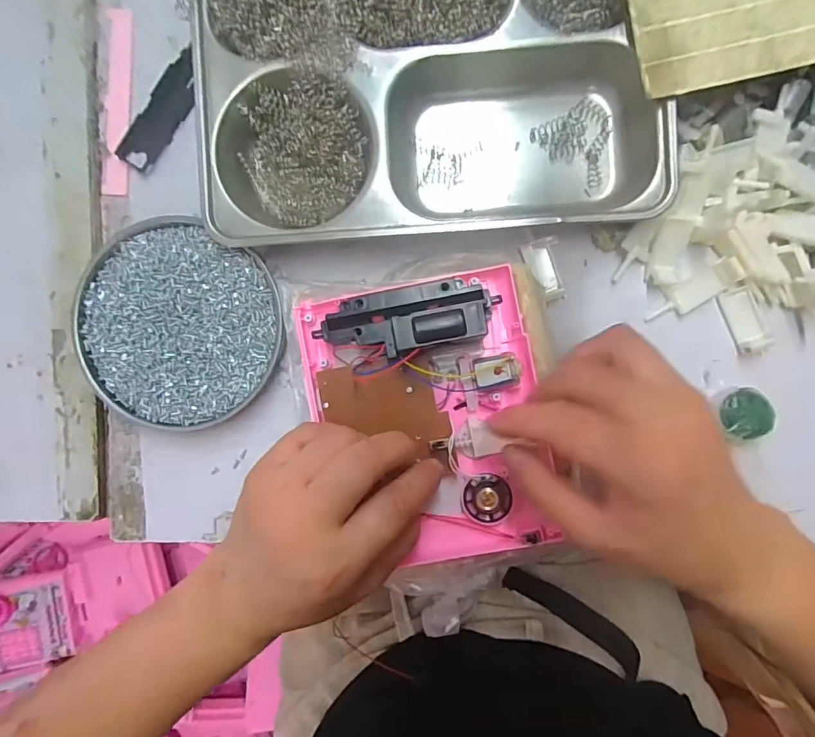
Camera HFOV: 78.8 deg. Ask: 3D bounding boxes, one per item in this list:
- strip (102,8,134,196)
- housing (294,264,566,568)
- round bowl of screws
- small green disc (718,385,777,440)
[{"bbox_3d":[-0.197,-0.182,0.337,0.017,0.004,0.126,3,92,4],"label":"strip"},{"bbox_3d":[0.010,0.031,0.284,0.129,0.039,0.161,-9,90,4],"label":"housing"},{"bbox_3d":[-0.150,-0.027,0.325,0.130,0.018,0.128,0,92,4],"label":"round bowl of screws"},{"bbox_3d":[0.209,0.027,0.310,0.028,0.017,0.033,-15,90,4],"label":"small green disc"}]

